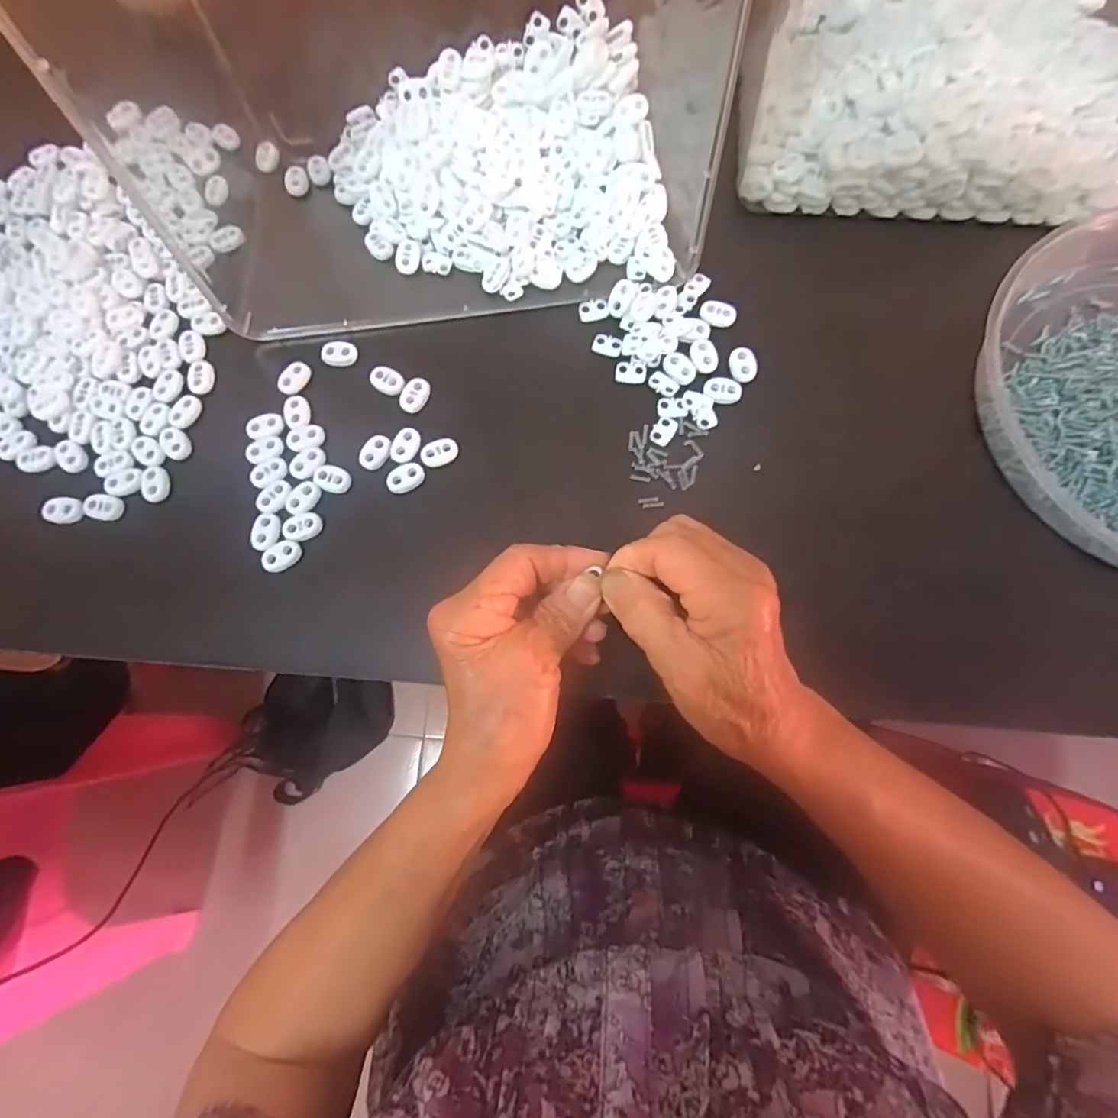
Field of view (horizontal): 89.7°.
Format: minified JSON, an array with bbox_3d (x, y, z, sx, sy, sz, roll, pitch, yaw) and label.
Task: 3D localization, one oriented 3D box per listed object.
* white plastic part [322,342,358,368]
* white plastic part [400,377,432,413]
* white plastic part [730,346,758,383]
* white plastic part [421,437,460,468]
[{"bbox_3d":[-0.139,-0.130,0.357,0.021,0.006,0.016,0,76,2],"label":"white plastic part"},{"bbox_3d":[-0.090,-0.103,0.351,0.015,0.005,0.024,31,79,9],"label":"white plastic part"},{"bbox_3d":[0.114,-0.121,0.347,0.015,0.004,0.023,-5,76,1],"label":"white plastic part"},{"bbox_3d":[-0.072,-0.064,0.341,0.023,0.006,0.014,-21,77,-3],"label":"white plastic part"}]

